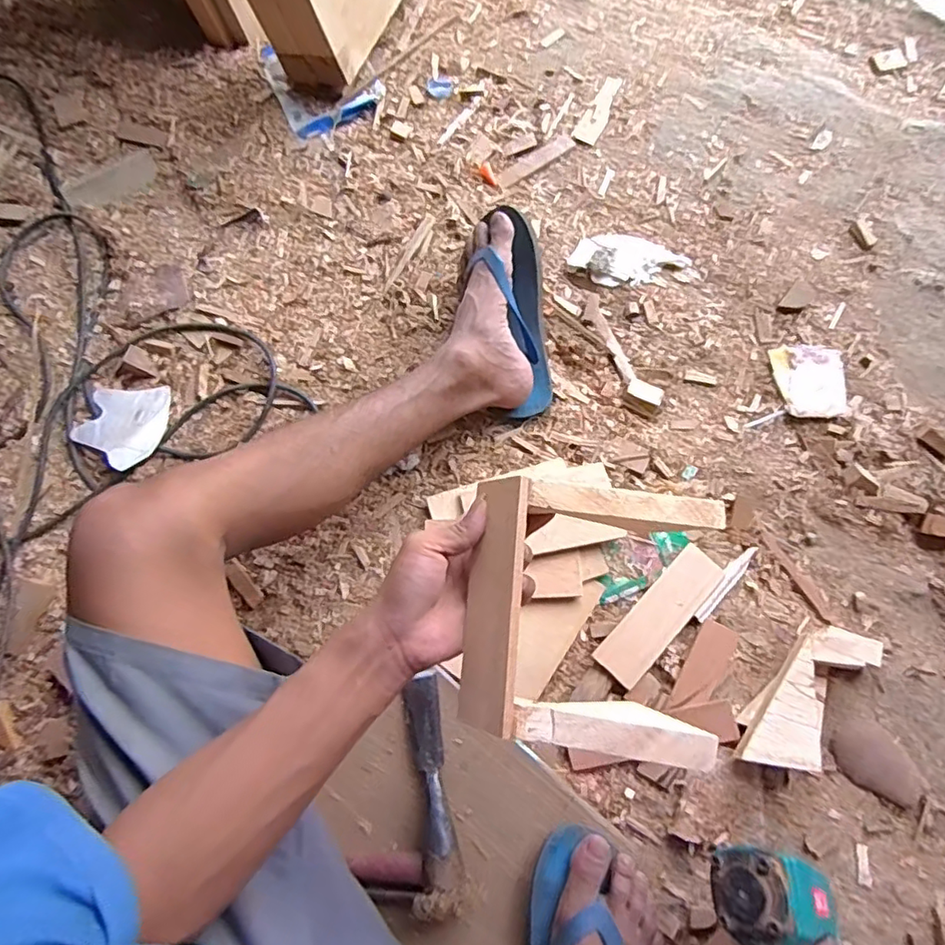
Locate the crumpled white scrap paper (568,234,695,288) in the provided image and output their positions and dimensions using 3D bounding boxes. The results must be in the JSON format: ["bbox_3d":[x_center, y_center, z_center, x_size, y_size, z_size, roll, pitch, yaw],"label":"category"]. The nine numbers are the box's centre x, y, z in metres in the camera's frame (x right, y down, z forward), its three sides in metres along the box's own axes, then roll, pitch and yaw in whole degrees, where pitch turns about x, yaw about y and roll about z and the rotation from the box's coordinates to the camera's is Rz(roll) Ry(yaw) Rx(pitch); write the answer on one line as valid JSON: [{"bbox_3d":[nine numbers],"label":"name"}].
[{"bbox_3d":[0.203,-0.275,0.745,0.139,0.018,0.084,23,73,9],"label":"crumpled white scrap paper"}]

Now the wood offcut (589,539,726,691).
[{"bbox_3d":[0.196,0.147,0.597,0.049,0.020,0.163,42,77,14],"label":"wood offcut"}]

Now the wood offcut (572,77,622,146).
[{"bbox_3d":[0.181,-0.517,0.818,0.034,0.006,0.118,25,74,10],"label":"wood offcut"}]

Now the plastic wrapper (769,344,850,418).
[{"bbox_3d":[0.399,-0.109,0.679,0.080,0.012,0.097,5,71,4],"label":"plastic wrapper"}]

